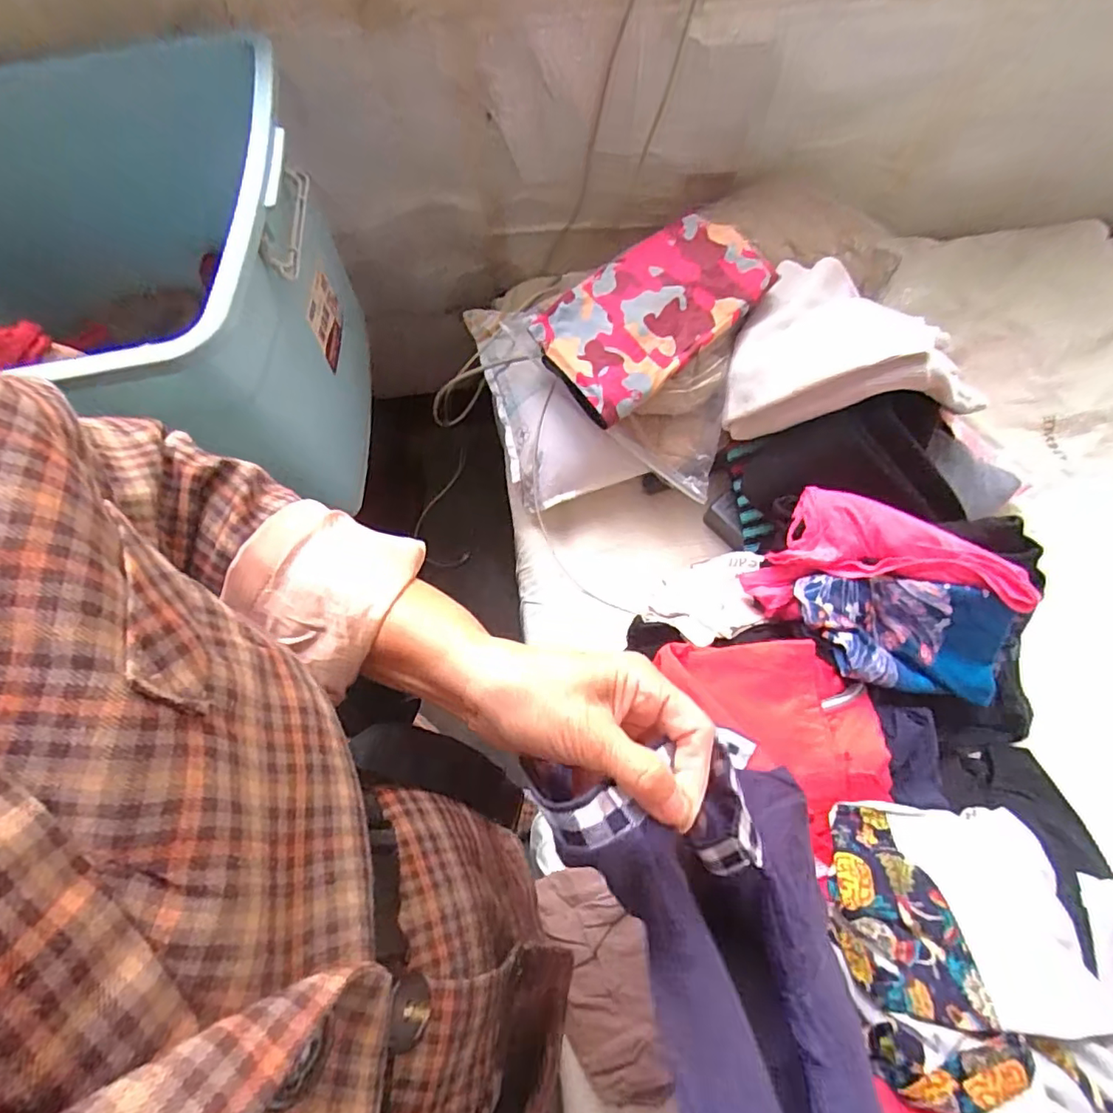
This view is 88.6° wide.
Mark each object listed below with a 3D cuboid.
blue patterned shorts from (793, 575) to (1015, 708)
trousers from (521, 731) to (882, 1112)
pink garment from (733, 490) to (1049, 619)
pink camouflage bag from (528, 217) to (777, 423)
[{"bbox_3d":[0.409,0.096,0.675,0.255,0.099,0.123,2,68,3],"label":"blue patterned shorts"},{"bbox_3d":[0.104,0.261,0.204,0.116,0.209,0.357,-15,68,-4],"label":"trousers"},{"bbox_3d":[0.381,-0.002,0.671,0.303,0.052,0.148,1,67,18],"label":"pink garment"},{"bbox_3d":[0.135,-0.341,0.794,0.317,0.065,0.190,-35,71,-11],"label":"pink camouflage bag"}]

